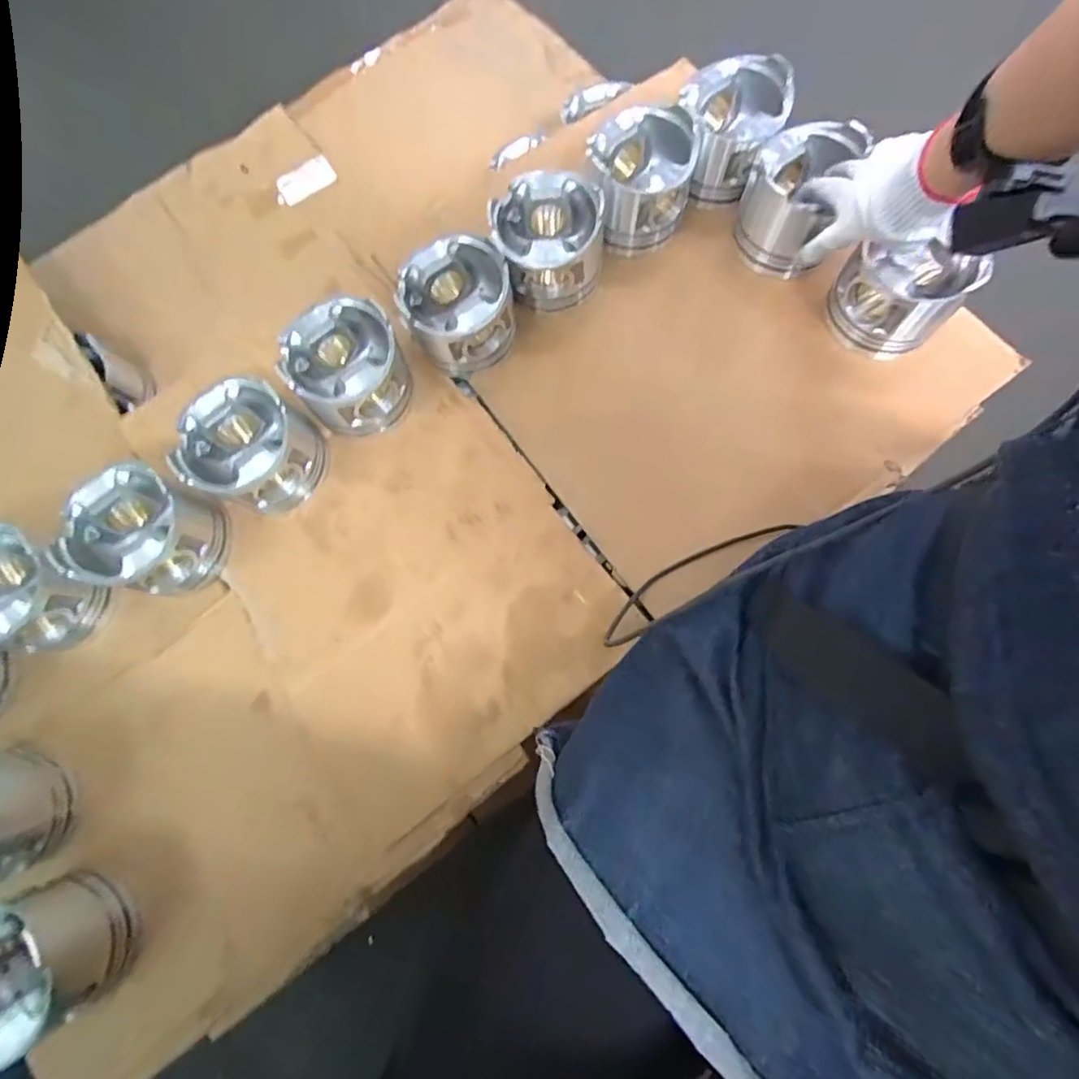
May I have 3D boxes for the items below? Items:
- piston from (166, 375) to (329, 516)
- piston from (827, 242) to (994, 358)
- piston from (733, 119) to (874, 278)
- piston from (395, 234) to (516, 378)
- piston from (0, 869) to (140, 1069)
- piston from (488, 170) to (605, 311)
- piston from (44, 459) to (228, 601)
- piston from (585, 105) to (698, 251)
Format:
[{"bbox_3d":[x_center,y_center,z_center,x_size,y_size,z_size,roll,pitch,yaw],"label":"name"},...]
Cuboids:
[{"bbox_3d":[-0.280,-0.087,0.568,0.107,0.096,0.120,32,76,10],"label":"piston"},{"bbox_3d":[0.348,-0.242,0.563,0.098,0.094,0.096,12,70,7],"label":"piston"},{"bbox_3d":[0.262,-0.358,0.601,0.089,0.094,0.104,23,72,11],"label":"piston"},{"bbox_3d":[-0.080,-0.236,0.607,0.109,0.102,0.096,-27,74,-7],"label":"piston"},{"bbox_3d":[-0.414,0.346,0.467,0.109,0.096,0.112,-1,75,5],"label":"piston"},{"bbox_3d":[0.008,-0.313,0.606,0.108,0.084,0.104,-1,75,5],"label":"piston"},{"bbox_3d":[-0.373,-0.003,0.544,0.104,0.098,0.109,-1,75,5],"label":"piston"},{"bbox_3d":[0.111,-0.396,0.628,0.108,0.087,0.114,-7,75,3],"label":"piston"}]

